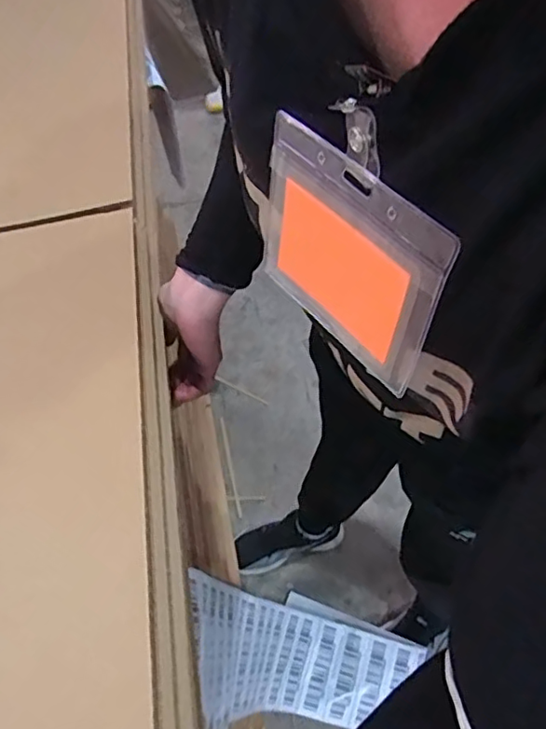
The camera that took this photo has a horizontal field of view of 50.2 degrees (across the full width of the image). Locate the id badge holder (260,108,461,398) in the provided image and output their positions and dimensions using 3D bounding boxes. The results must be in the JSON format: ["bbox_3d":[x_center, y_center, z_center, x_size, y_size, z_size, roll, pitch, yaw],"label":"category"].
[{"bbox_3d":[0.028,-0.045,0.246,0.006,0.086,0.100,-31,62,-20],"label":"id badge holder"}]

